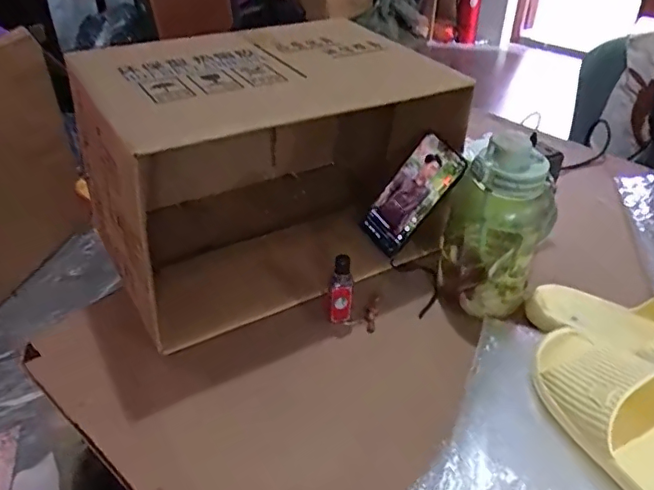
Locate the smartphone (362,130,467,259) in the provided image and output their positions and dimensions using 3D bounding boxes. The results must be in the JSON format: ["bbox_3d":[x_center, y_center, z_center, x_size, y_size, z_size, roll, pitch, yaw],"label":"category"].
[{"bbox_3d":[0.108,-0.063,0.726,0.008,0.158,0.070,2,43,-53],"label":"smartphone"}]

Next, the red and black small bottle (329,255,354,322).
[{"bbox_3d":[0.016,0.049,0.642,0.025,0.090,0.019,4,36,5],"label":"red and black small bottle"}]

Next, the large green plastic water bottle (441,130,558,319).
[{"bbox_3d":[0.193,-0.025,0.634,0.109,0.201,0.086,11,37,14],"label":"large green plastic water bottle"}]

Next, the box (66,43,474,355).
[{"bbox_3d":[-0.084,-0.112,0.719,0.406,0.261,0.304,-16,39,-22],"label":"box"}]

